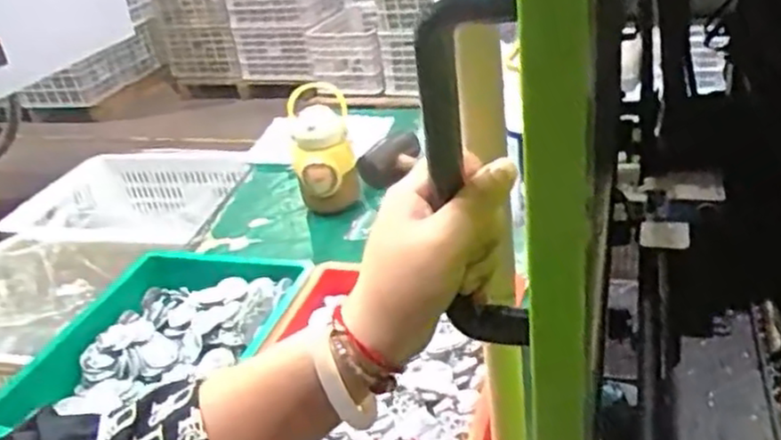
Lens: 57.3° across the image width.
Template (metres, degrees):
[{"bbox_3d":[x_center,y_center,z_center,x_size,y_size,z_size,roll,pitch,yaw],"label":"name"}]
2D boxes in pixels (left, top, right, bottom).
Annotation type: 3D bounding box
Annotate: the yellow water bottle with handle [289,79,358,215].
[{"bbox_3d":[-0.111,-0.113,1.171,0.100,0.195,0.077,-11,30,-6],"label":"yellow water bottle with handle"}]

